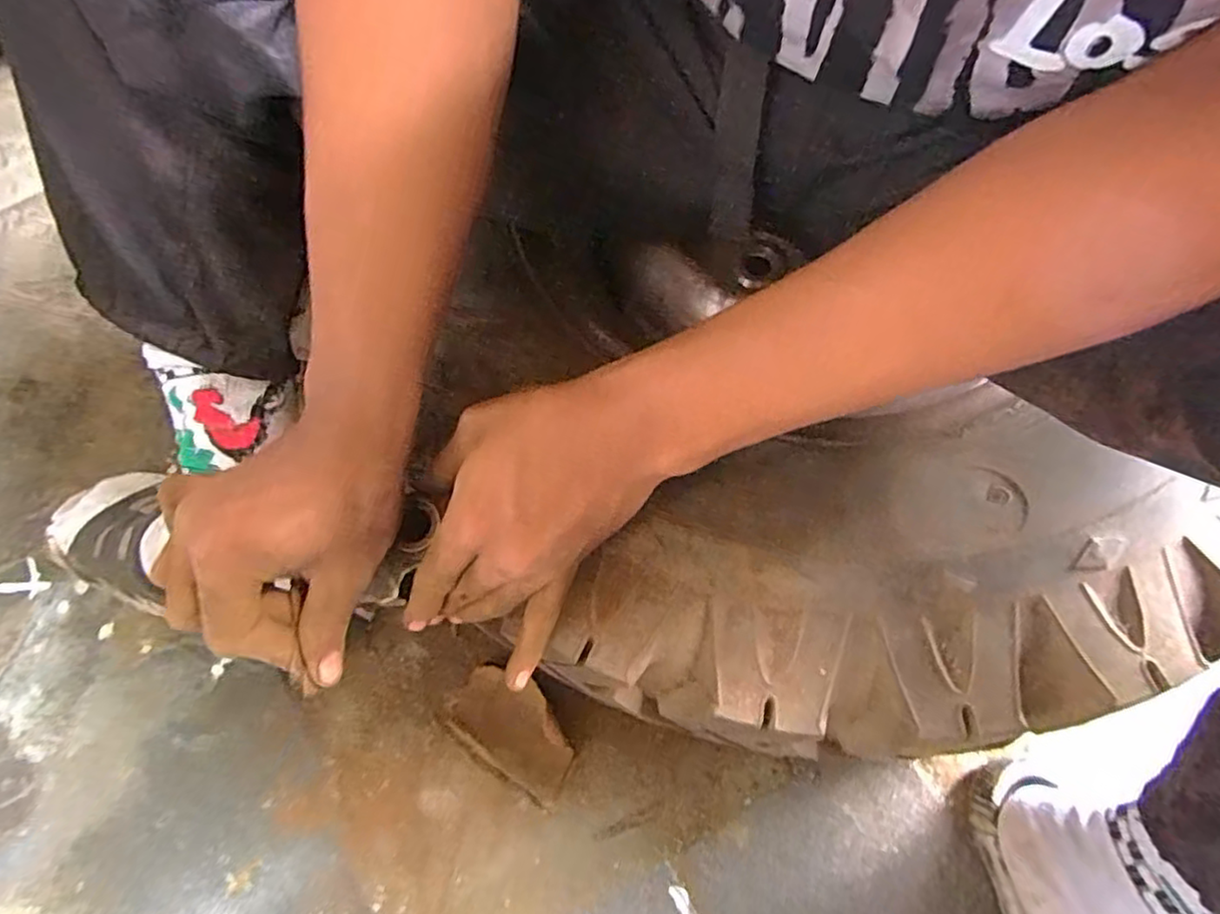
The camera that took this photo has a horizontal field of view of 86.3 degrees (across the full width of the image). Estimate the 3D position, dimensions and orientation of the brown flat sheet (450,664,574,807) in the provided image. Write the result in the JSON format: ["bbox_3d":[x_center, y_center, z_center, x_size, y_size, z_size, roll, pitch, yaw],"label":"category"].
[{"bbox_3d":[-0.071,0.206,0.496,0.103,0.008,0.059,36,75,14],"label":"brown flat sheet"}]

